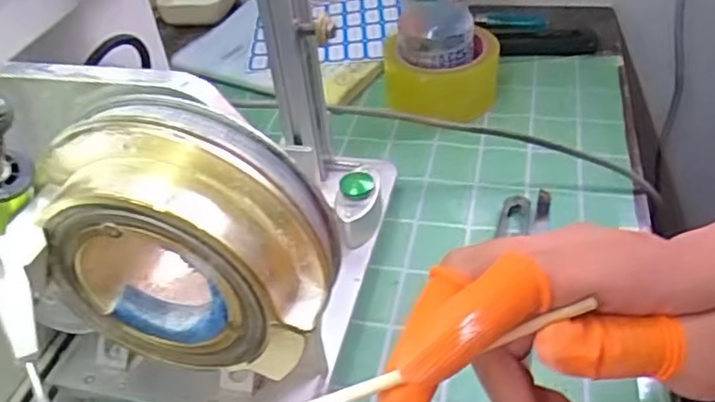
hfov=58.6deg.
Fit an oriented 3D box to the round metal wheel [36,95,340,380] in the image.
[{"bbox_3d":[-0.065,0.017,0.238,0.105,0.094,0.049,5,42,13],"label":"round metal wheel"}]

